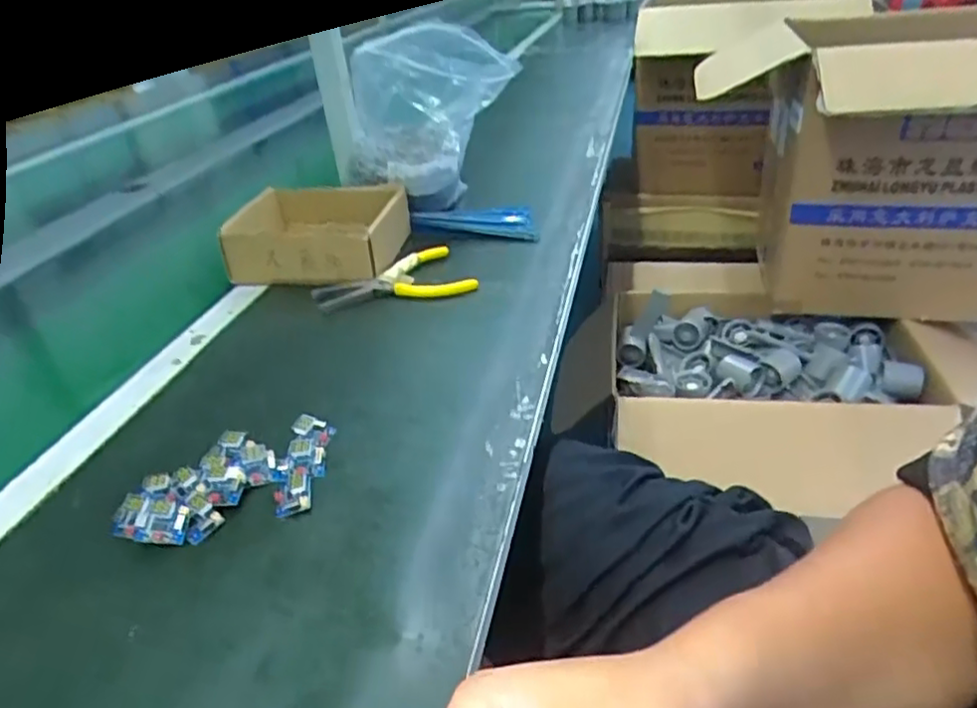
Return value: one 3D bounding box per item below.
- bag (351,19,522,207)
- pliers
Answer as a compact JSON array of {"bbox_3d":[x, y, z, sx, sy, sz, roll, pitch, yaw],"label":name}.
[{"bbox_3d":[-0.063,-0.255,0.719,0.130,0.182,0.161,-26,38,-31],"label":"bag"},{"bbox_3d":[-0.091,-0.065,0.630,0.140,0.022,0.082,-18,35,-19],"label":"pliers"}]

